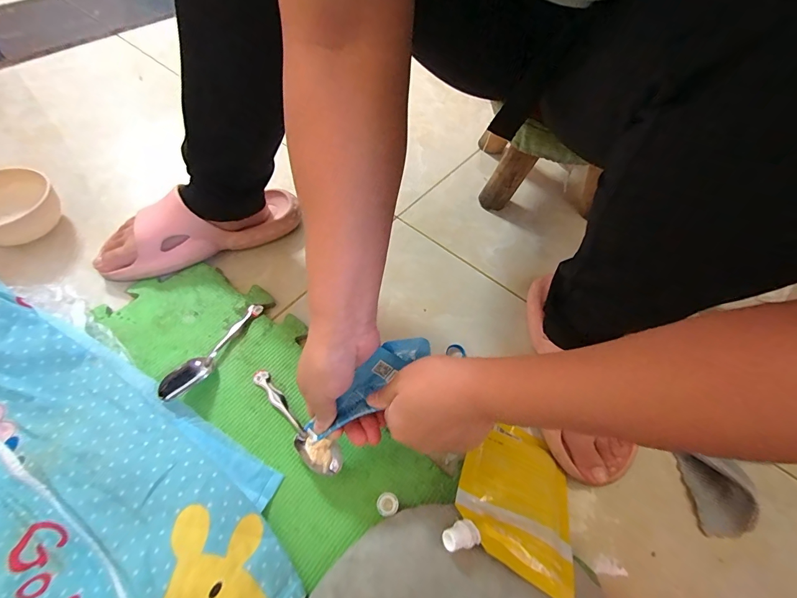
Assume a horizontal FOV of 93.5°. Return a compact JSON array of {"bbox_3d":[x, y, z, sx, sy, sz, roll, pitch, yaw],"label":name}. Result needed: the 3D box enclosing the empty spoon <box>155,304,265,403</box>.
[{"bbox_3d":[-0.208,0.052,0.420,0.030,0.024,0.140,21,57,9],"label":"empty spoon"}]

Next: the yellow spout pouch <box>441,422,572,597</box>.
[{"bbox_3d":[0.108,0.183,0.354,0.104,0.018,0.153,28,32,6],"label":"yellow spout pouch"}]

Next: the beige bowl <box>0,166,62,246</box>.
[{"bbox_3d":[-0.517,-0.123,0.500,0.107,0.060,0.103,2,57,-4],"label":"beige bowl"}]

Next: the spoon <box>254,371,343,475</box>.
[{"bbox_3d":[-0.109,0.124,0.386,0.140,0.023,0.030,40,62,20],"label":"spoon"}]

